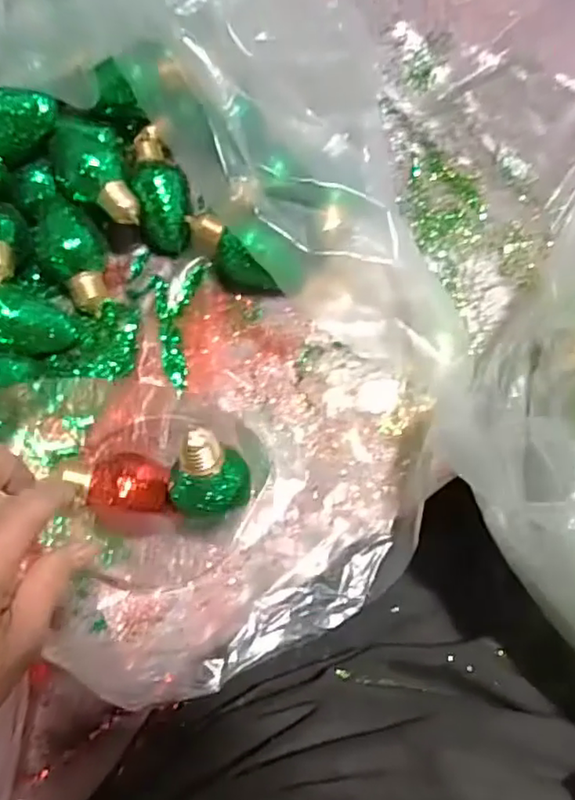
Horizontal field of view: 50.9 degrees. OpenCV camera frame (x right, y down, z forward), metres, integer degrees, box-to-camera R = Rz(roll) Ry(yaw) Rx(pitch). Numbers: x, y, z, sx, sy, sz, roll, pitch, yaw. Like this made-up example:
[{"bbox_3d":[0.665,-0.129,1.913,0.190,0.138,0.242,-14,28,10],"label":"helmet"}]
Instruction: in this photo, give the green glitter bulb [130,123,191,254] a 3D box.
[{"bbox_3d":[-0.104,-0.173,0.504,0.042,0.037,0.100,-9,70,-3],"label":"green glitter bulb"}]

